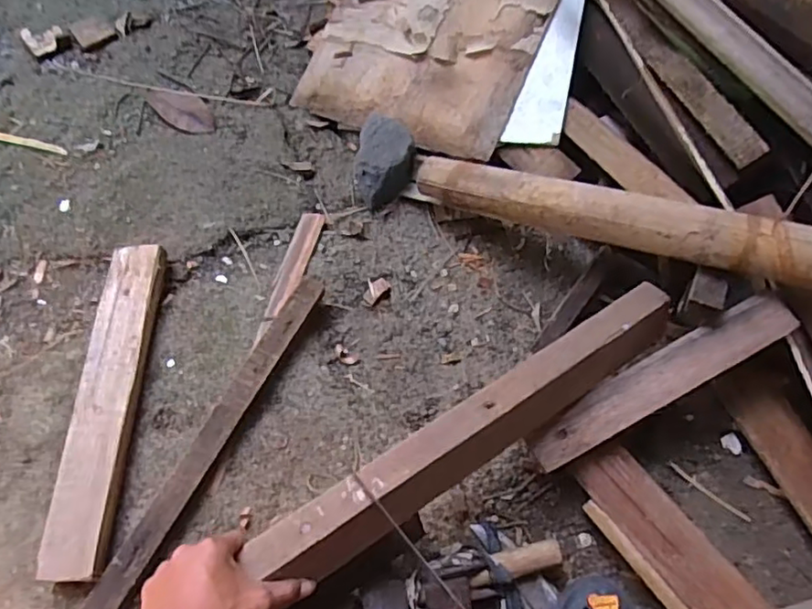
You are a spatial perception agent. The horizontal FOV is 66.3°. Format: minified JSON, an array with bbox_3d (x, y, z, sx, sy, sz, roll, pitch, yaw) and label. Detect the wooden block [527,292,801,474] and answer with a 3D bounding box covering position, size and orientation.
[{"bbox_3d":[0.273,0.082,0.672,0.305,0.017,0.055,-32,68,4],"label":"wooden block"}]

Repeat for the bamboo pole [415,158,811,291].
[{"bbox_3d":[0.243,-0.102,0.719,0.531,0.047,0.057,18,63,28],"label":"bamboo pole"}]

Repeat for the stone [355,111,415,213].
[{"bbox_3d":[-0.029,-0.203,0.883,0.079,0.071,0.128,5,64,0],"label":"stone"}]

